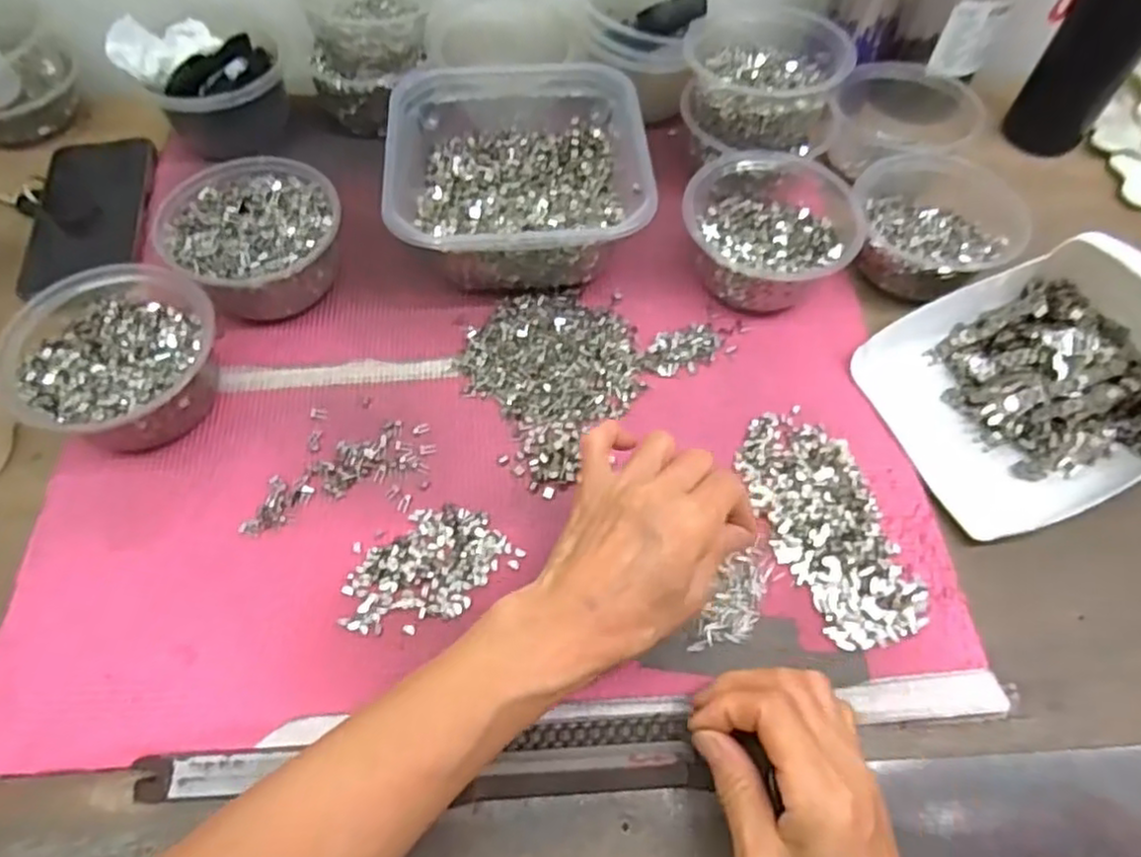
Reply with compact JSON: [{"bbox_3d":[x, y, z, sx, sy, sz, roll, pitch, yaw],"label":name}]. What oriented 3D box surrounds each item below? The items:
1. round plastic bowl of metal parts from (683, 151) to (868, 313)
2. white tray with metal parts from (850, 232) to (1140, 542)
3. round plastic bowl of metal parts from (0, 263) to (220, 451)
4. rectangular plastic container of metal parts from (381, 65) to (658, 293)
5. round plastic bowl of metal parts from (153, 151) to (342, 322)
[{"bbox_3d":[0.138,-0.142,0.488,0.112,0.061,0.119,1,59,-1],"label":"round plastic bowl of metal parts"},{"bbox_3d":[0.293,-0.035,0.426,0.177,0.083,0.155,-18,61,-12],"label":"white tray with metal parts"},{"bbox_3d":[-0.273,-0.040,0.433,0.120,0.063,0.112,1,59,-1],"label":"round plastic bowl of metal parts"},{"bbox_3d":[-0.037,-0.180,0.501,0.169,0.068,0.166,-3,59,-3],"label":"rectangular plastic container of metal parts"},{"bbox_3d":[-0.211,-0.128,0.479,0.107,0.059,0.113,1,59,-1],"label":"round plastic bowl of metal parts"}]

